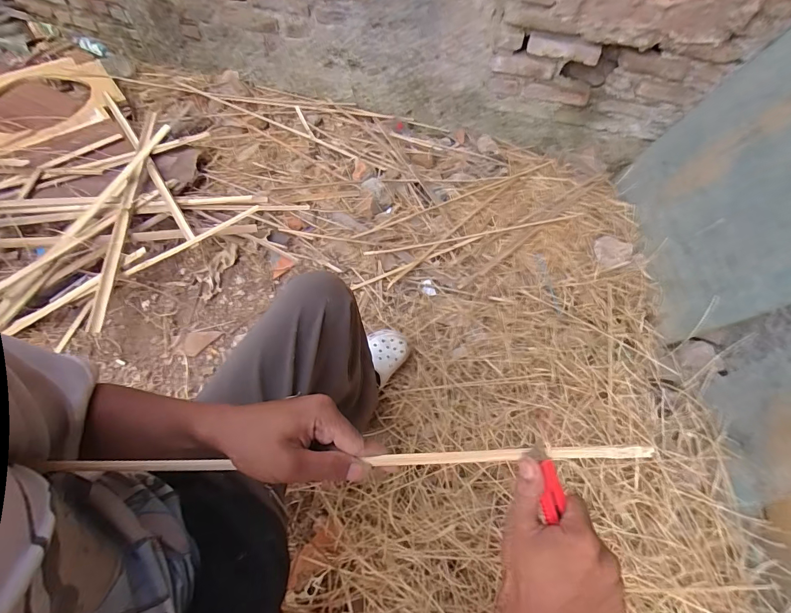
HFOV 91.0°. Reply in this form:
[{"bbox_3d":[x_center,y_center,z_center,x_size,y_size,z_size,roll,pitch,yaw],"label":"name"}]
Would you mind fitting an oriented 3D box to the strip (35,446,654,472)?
[{"bbox_3d":[-0.038,0.126,0.318,0.490,0.010,0.011,-1,58,0],"label":"strip"}]

